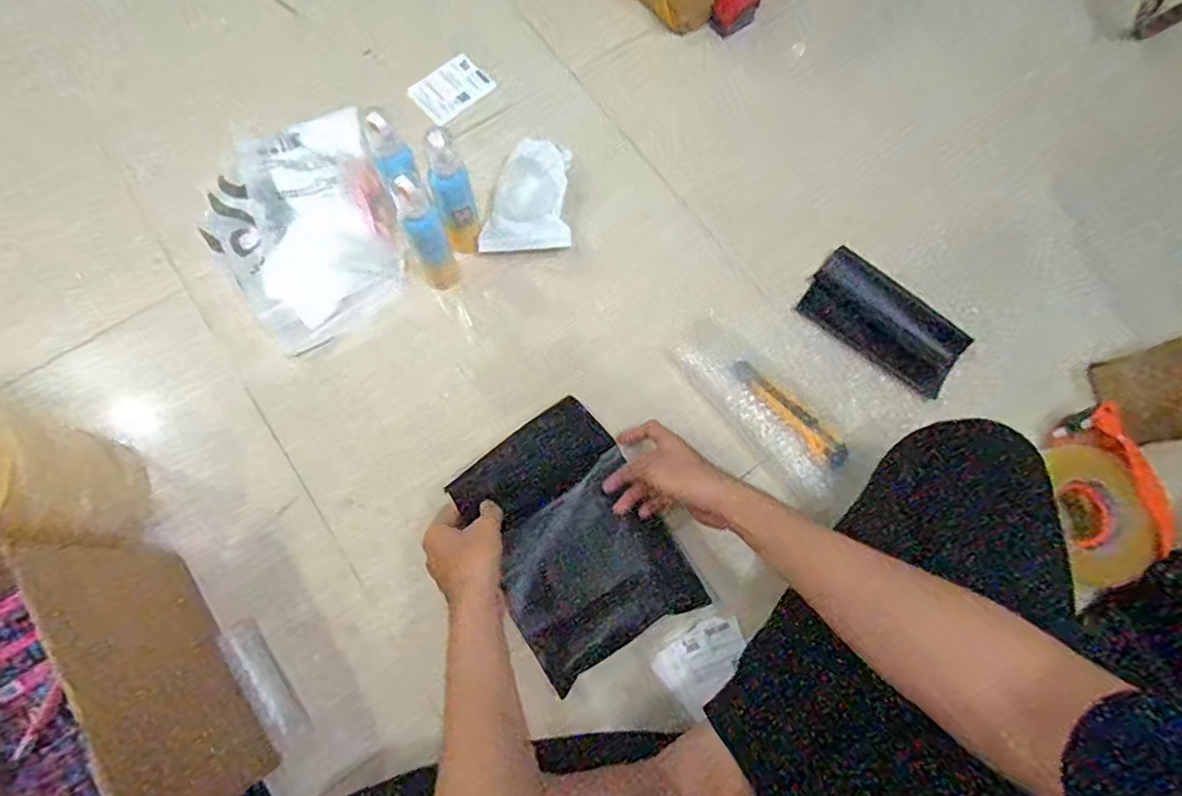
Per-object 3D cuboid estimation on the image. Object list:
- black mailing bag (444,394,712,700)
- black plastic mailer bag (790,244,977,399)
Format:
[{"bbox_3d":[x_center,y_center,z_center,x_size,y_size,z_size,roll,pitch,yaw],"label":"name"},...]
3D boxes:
[{"bbox_3d":[-0.021,0.150,0.682,0.190,0.043,0.256,-32,77,-11],"label":"black mailing bag"},{"bbox_3d":[0.362,-0.094,0.780,0.200,0.033,0.096,40,76,10],"label":"black plastic mailer bag"}]

